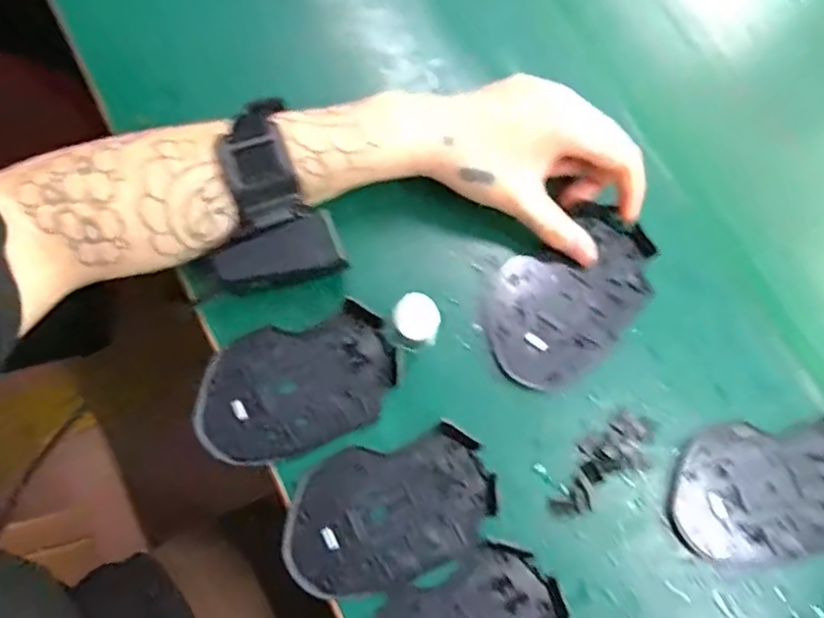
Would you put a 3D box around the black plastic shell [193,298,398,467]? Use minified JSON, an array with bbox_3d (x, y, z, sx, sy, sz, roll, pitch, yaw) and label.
[{"bbox_3d":[-0.066,0.044,0.352,0.113,0.012,0.072,-20,77,-6],"label":"black plastic shell"}]

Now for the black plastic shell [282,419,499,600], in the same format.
[{"bbox_3d":[-0.013,0.110,0.335,0.114,0.010,0.074,-24,78,-7],"label":"black plastic shell"}]

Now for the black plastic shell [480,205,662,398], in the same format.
[{"bbox_3d":[0.095,-0.008,0.368,0.115,0.012,0.075,-39,80,-10],"label":"black plastic shell"}]

